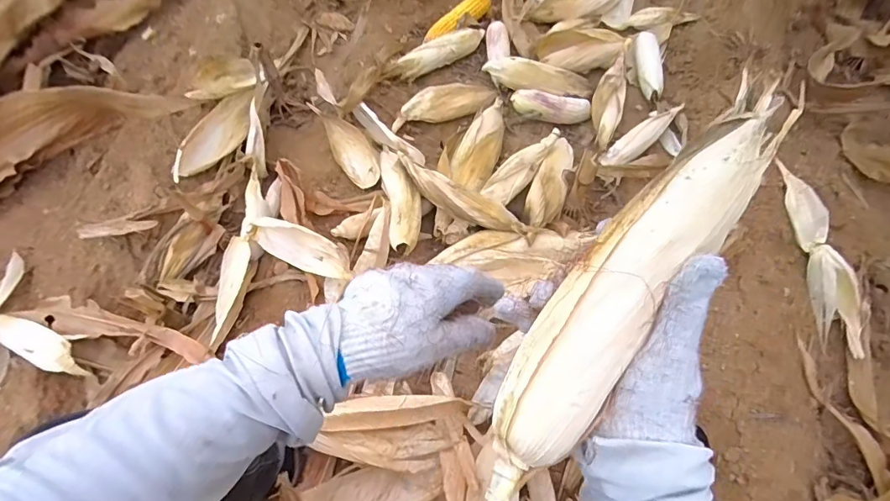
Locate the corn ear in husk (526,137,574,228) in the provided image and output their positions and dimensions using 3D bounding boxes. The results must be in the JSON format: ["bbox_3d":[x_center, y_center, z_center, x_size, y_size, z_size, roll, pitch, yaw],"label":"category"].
[{"bbox_3d":[0.208,-0.139,0.921,0.068,0.056,0.231,17,68,9],"label":"corn ear in husk"}]

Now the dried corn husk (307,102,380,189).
[{"bbox_3d":[-0.210,-0.232,0.994,0.074,0.047,0.251,-30,69,-11],"label":"dried corn husk"}]

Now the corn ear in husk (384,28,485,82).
[{"bbox_3d":[-0.019,-0.452,1.090,0.272,0.050,0.055,-32,69,-12],"label":"corn ear in husk"}]

